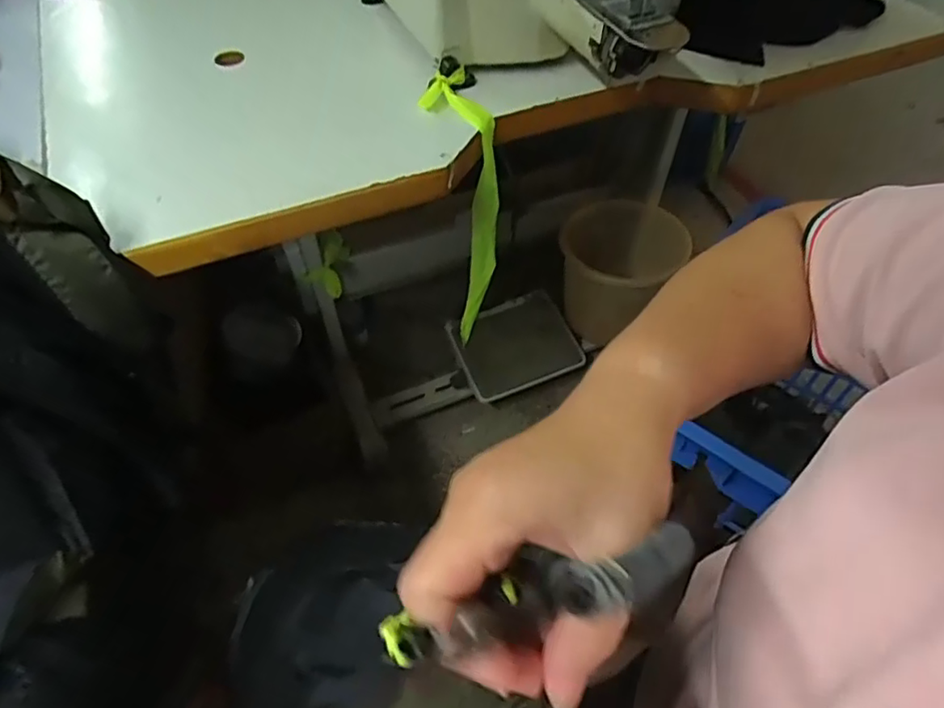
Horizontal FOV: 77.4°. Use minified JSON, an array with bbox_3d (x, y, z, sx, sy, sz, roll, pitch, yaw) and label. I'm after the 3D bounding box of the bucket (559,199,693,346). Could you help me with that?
[{"bbox_3d":[0.333,-0.192,1.372,0.266,0.259,0.265,0,54,0],"label":"bucket"}]

